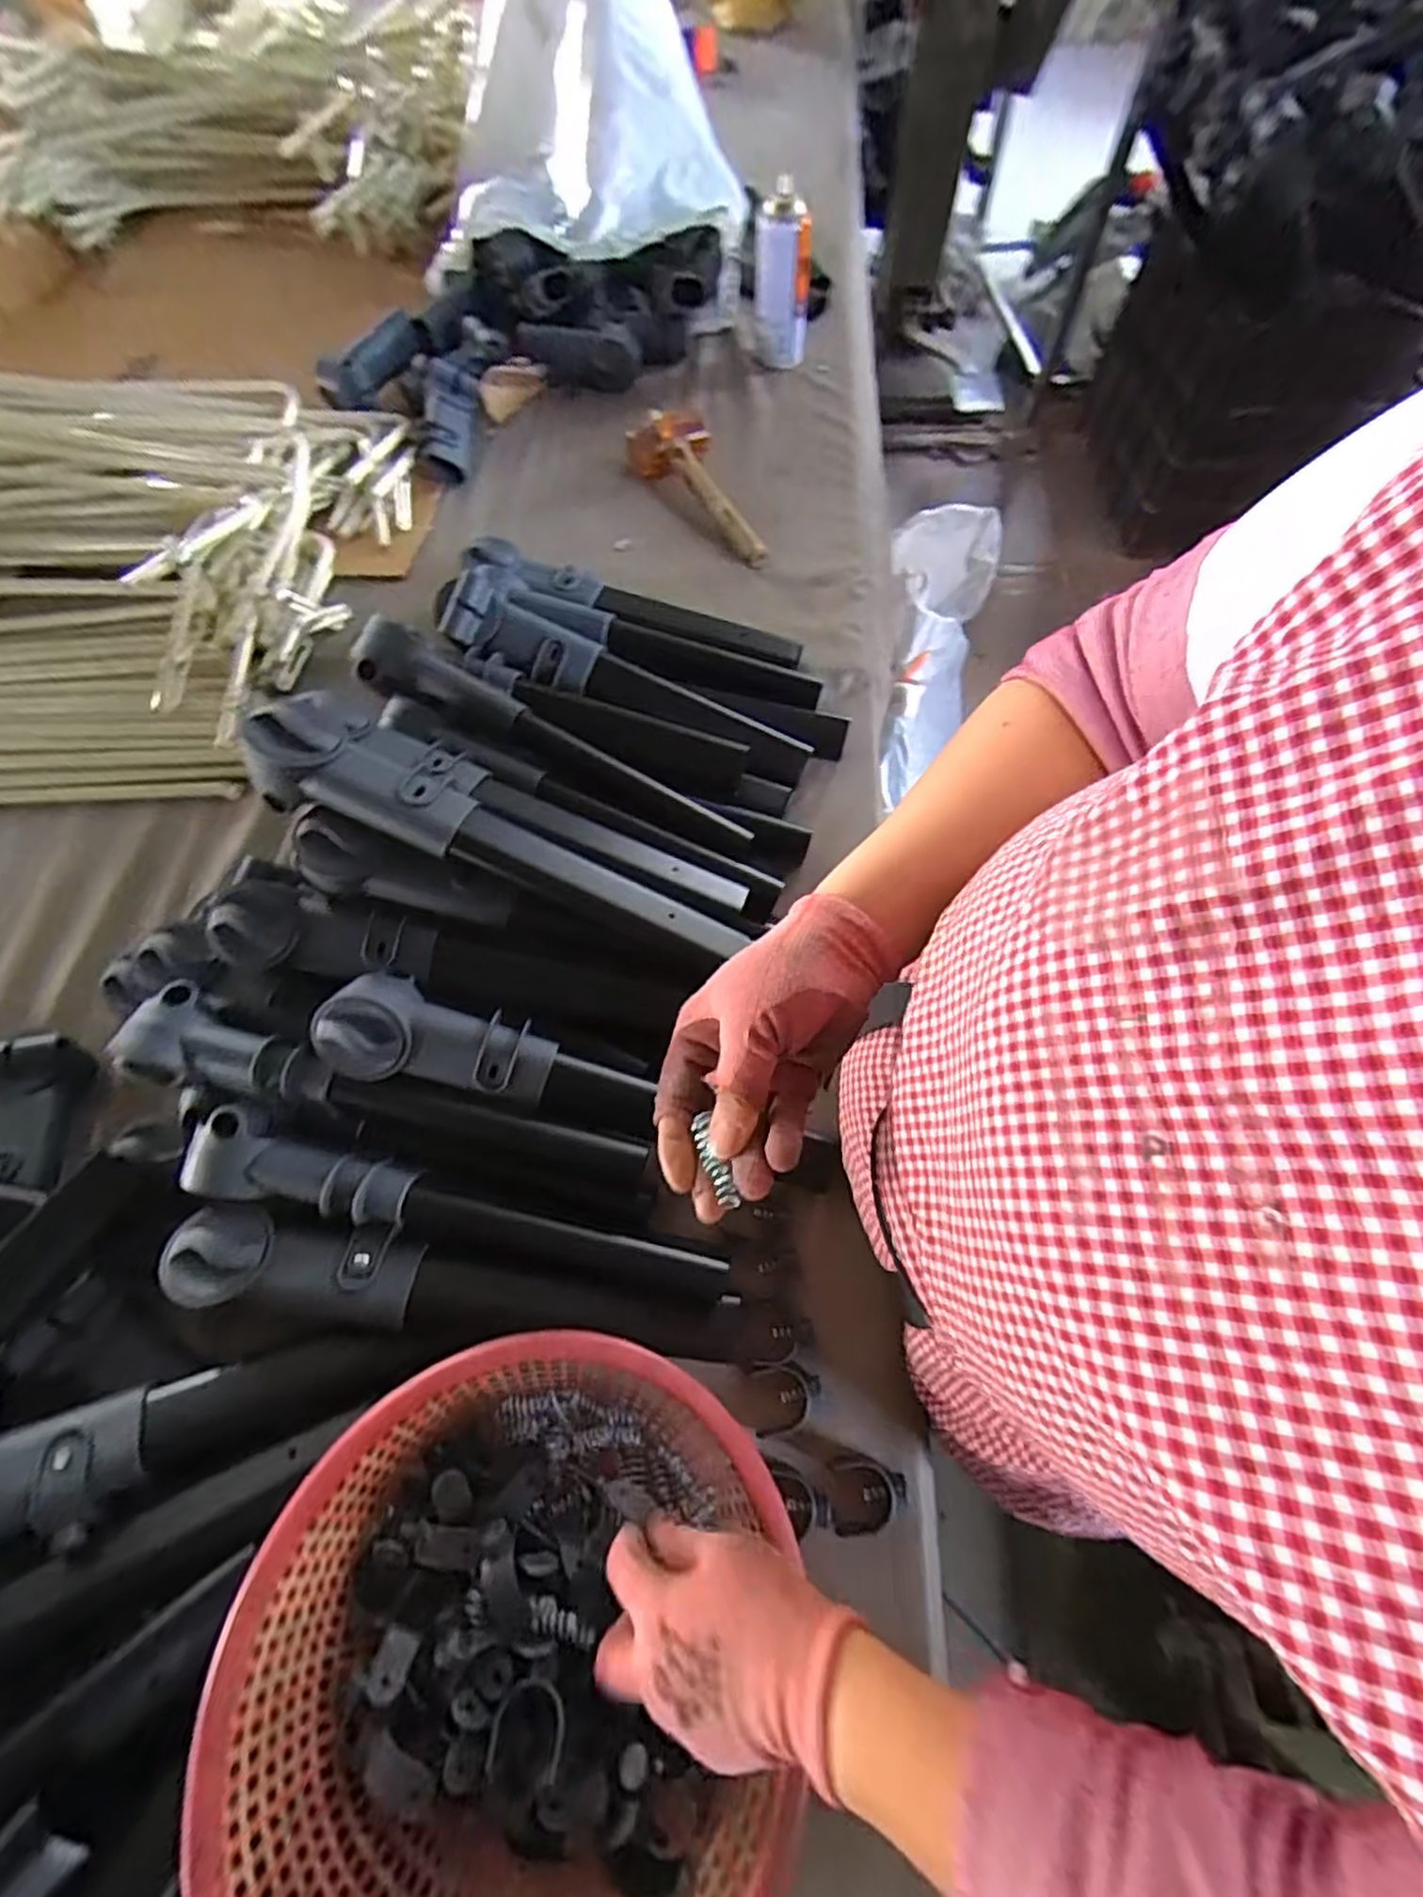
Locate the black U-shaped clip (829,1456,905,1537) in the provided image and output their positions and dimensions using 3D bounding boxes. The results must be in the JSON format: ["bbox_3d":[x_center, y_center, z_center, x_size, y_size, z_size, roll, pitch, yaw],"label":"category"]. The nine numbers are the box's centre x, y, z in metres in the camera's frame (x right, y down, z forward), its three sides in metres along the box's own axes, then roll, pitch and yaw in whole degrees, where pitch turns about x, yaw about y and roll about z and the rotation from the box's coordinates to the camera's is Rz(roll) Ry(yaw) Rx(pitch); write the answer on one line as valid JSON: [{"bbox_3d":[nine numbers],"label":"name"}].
[{"bbox_3d":[0.105,0.370,0.467,0.048,0.009,0.040,0,66,2],"label":"black U-shaped clip"}]

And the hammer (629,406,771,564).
[{"bbox_3d":[-0.019,-0.570,0.853,0.105,0.061,0.274,-20,66,-7],"label":"hammer"}]

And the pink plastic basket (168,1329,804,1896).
[{"bbox_3d":[-0.107,0.383,0.386,0.274,0.111,0.286,-1,66,2],"label":"pink plastic basket"}]

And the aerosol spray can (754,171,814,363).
[{"bbox_3d":[0.096,-0.908,0.943,0.071,0.176,0.070,3,66,3],"label":"aerosol spray can"}]

